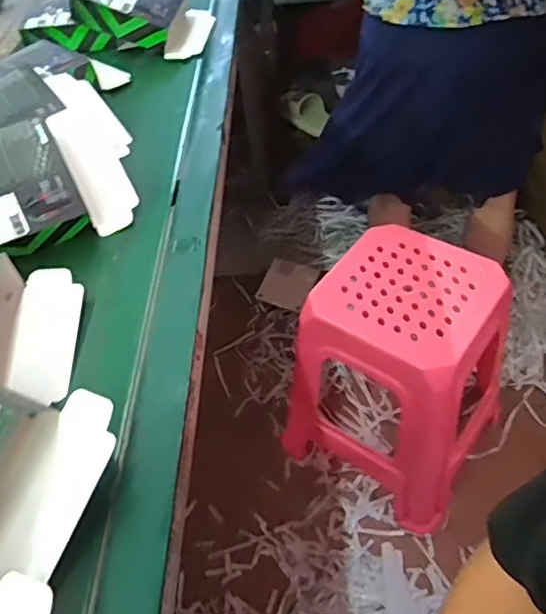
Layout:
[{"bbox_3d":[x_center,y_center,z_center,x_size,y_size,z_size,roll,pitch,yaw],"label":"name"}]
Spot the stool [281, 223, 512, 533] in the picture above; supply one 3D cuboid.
[{"bbox_3d":[0.261,0.129,1.160,0.335,0.425,0.327,28,56,29],"label":"stool"}]

